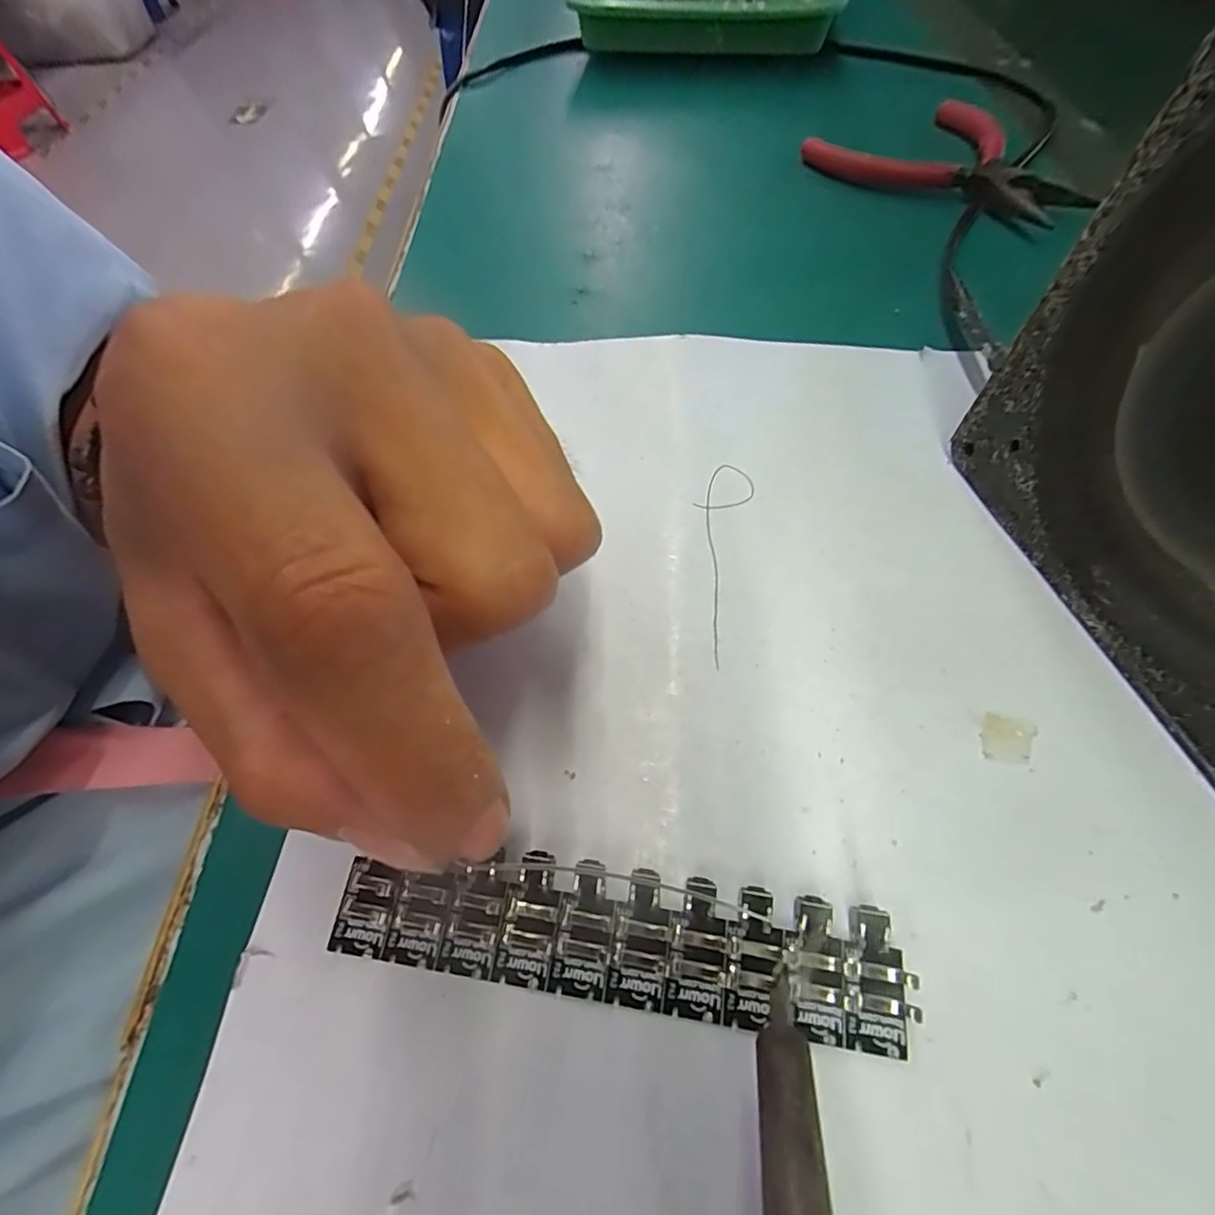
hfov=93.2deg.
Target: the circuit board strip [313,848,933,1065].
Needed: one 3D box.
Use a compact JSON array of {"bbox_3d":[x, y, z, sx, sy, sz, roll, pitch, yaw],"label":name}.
[{"bbox_3d":[0.001,0.065,0.112,0.109,0.006,0.024,5,59,5],"label":"circuit board strip"}]

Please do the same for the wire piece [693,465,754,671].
[{"bbox_3d":[0.029,-0.015,0.161,0.016,0.004,0.067,14,63,6],"label":"wire piece"}]

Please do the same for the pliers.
[{"bbox_3d":[0.154,-0.199,0.260,0.086,0.013,0.115,-21,60,-10],"label":"pliers"}]

